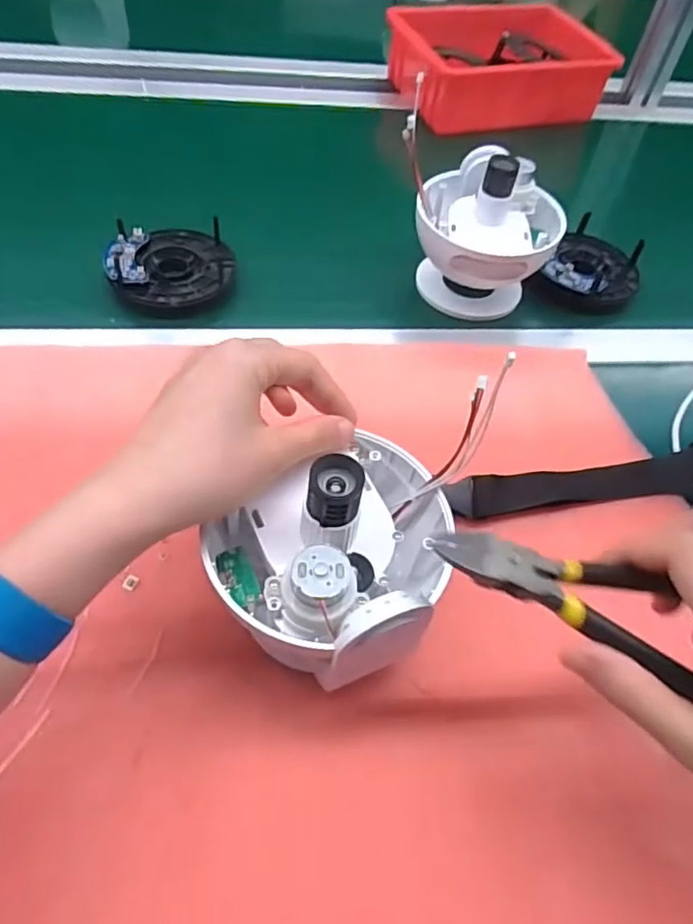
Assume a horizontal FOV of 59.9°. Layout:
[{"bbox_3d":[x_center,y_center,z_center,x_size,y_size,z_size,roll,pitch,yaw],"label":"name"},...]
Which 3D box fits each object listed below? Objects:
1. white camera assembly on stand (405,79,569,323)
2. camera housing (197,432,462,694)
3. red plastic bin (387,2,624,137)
[{"bbox_3d":[0.109,-0.200,0.494,0.130,0.124,0.122,10,54,3],"label":"white camera assembly on stand"},{"bbox_3d":[0.002,0.036,0.269,0.112,0.057,0.106,-25,60,-21],"label":"camera housing"},{"bbox_3d":[0.189,-0.489,0.750,0.244,0.089,0.156,-15,57,-15],"label":"red plastic bin"}]

